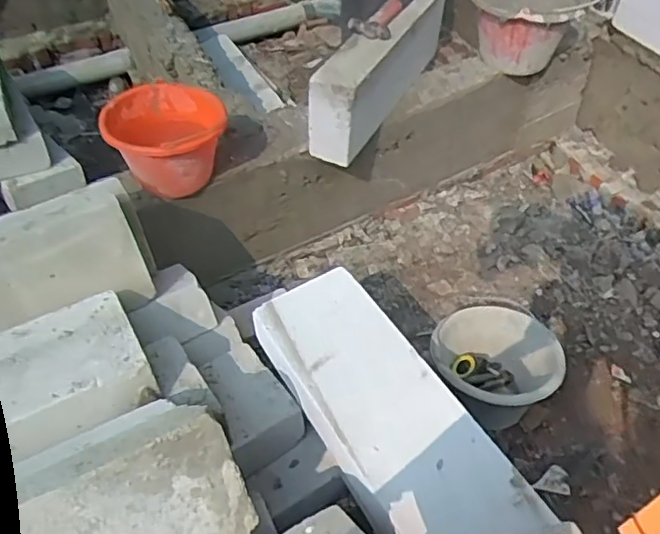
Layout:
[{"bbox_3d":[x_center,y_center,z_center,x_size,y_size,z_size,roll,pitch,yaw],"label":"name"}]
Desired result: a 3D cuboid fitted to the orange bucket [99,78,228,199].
[{"bbox_3d":[-0.339,-0.251,1.303,0.234,0.192,0.234,0,49,0],"label":"orange bucket"}]

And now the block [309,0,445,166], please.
[{"bbox_3d":[0.139,-0.500,1.504,0.097,0.212,0.623,22,53,18],"label":"block"}]

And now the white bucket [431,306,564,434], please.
[{"bbox_3d":[0.346,0.217,1.314,0.258,0.164,0.241,0,49,0],"label":"white bucket"}]

